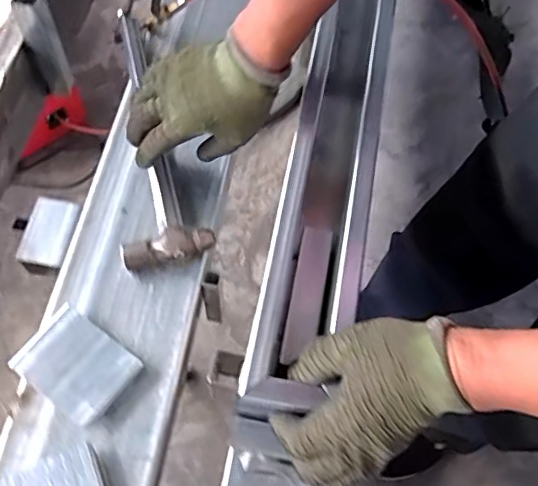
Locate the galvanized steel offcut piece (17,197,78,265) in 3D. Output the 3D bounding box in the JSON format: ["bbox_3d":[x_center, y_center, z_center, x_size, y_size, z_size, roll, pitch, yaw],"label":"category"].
[{"bbox_3d":[-0.243,-0.013,0.620,0.046,0.006,0.075,17,74,-9],"label":"galvanized steel offcut piece"}]

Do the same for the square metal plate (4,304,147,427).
[{"bbox_3d":[-0.184,0.113,0.534,0.102,0.016,0.076,34,67,11],"label":"square metal plate"}]

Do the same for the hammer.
[{"bbox_3d":[-0.147,-0.134,0.647,0.093,0.036,0.350,-13,68,-8],"label":"hammer"}]

